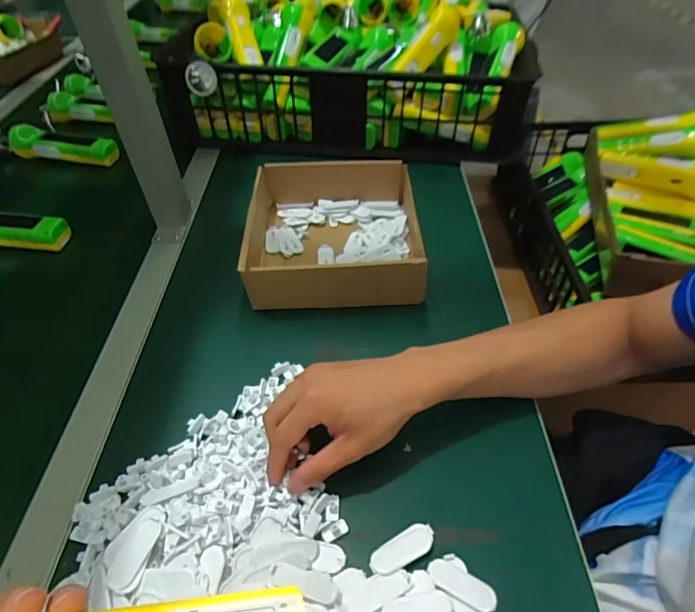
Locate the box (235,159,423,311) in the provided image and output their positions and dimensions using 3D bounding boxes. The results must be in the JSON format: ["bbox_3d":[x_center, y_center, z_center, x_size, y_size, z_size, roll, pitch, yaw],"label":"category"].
[{"bbox_3d":[-0.015,-0.088,0.568,0.195,0.078,0.208,-2,46,0],"label":"box"}]

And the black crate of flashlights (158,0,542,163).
[{"bbox_3d":[0.012,-0.431,0.811,0.536,0.168,0.405,3,47,5],"label":"black crate of flashlights"}]

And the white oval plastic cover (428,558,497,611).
[{"bbox_3d":[0.083,0.202,0.333,0.050,0.004,0.019,23,51,22],"label":"white oval plastic cover"}]

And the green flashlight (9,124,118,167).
[{"bbox_3d":[-0.457,-0.260,0.743,0.196,0.038,0.050,10,48,12],"label":"green flashlight"}]

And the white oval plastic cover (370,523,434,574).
[{"bbox_3d":[0.042,0.184,0.349,0.054,0.004,0.021,-24,50,-20],"label":"white oval plastic cover"}]

